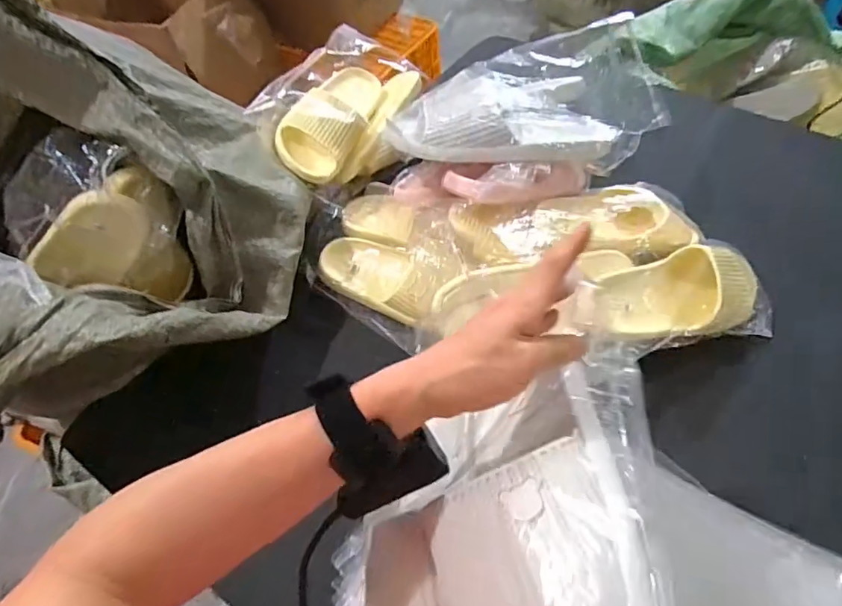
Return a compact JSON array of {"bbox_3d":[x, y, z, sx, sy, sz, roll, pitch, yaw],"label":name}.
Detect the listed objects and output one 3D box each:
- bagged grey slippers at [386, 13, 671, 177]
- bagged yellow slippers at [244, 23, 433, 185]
[{"bbox_3d":[0.137,-0.274,0.683,0.344,0.086,0.229,-5,56,2],"label":"bagged grey slippers"},{"bbox_3d":[-0.101,-0.292,0.763,0.132,0.139,0.287,15,59,15],"label":"bagged yellow slippers"}]

